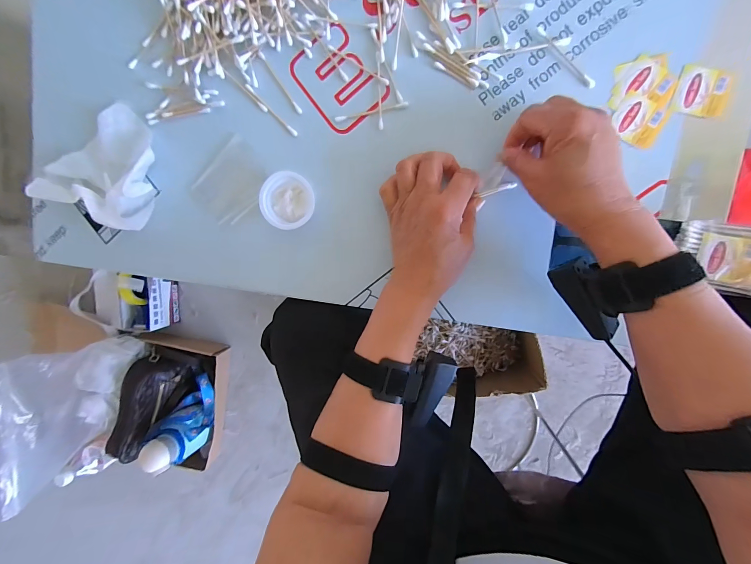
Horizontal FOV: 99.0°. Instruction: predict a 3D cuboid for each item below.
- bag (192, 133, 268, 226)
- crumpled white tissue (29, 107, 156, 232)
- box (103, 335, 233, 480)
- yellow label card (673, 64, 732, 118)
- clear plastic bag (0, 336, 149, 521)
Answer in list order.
[{"bbox_3d":[-0.154,-0.107,0.345,0.081,0.006,0.061,-44,95,8],"label":"bag"},{"bbox_3d":[-0.295,-0.130,0.341,0.119,0.034,0.119,22,99,3],"label":"crumpled white tissue"},{"bbox_3d":[-0.511,0.311,0.810,0.208,0.190,0.317,10,98,5],"label":"box"},{"bbox_3d":[0.293,-0.171,0.287,0.040,0.004,0.043,8,97,5],"label":"yellow label card"},{"bbox_3d":[-0.652,0.277,0.704,0.082,0.278,0.297,11,98,5],"label":"clear plastic bag"}]

